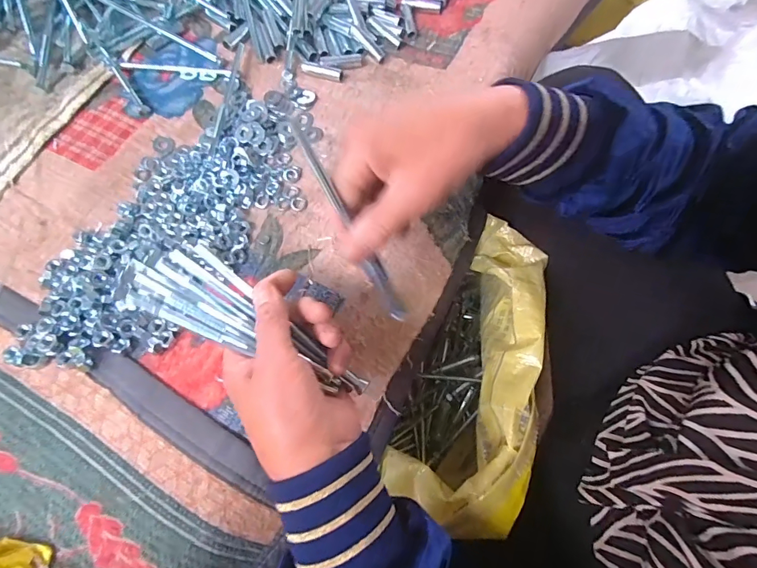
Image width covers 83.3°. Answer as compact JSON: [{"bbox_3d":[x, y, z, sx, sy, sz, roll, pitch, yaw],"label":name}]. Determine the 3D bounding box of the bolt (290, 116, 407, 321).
[{"bbox_3d":[-0.017,-0.032,0.268,0.010,0.147,0.007,-35,27,-13],"label":"bolt"}]

